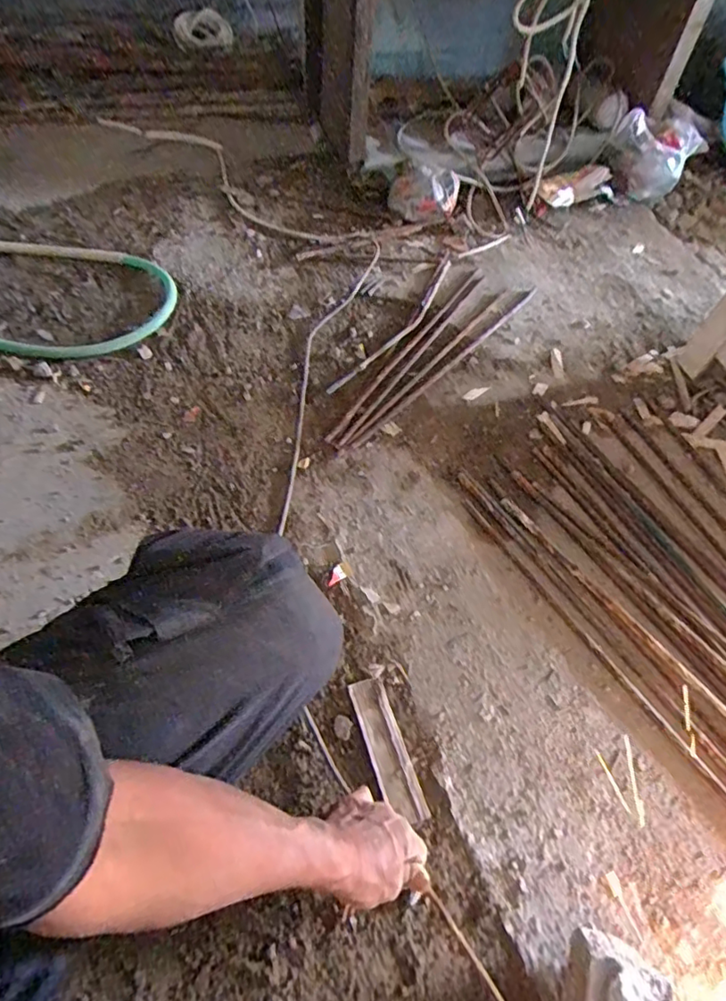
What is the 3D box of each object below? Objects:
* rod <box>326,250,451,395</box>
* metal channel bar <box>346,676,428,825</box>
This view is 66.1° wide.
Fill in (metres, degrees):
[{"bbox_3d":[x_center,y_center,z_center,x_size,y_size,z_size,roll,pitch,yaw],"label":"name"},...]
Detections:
[{"bbox_3d":[0.080,-0.343,1.052,0.055,0.010,0.456,29,60,13],"label":"rod"},{"bbox_3d":[0.027,0.282,0.637,0.041,0.012,0.156,-15,60,-13],"label":"metal channel bar"}]

